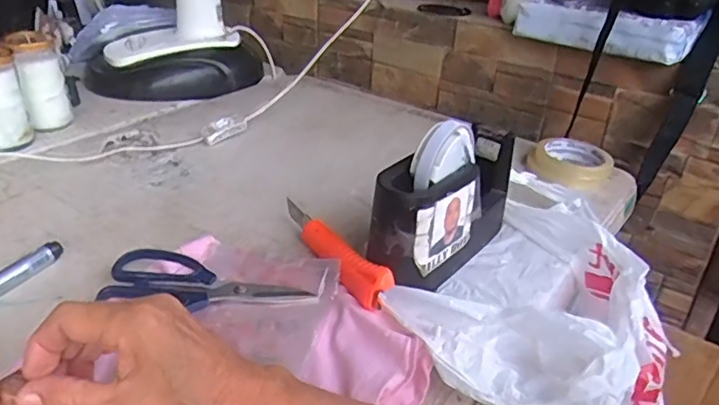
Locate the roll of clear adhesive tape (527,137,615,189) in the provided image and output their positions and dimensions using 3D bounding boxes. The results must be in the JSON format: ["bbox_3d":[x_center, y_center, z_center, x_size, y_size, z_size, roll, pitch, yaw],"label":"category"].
[{"bbox_3d":[0.255,-0.052,0.701,0.096,0.026,0.083,19,32,27],"label":"roll of clear adhesive tape"}]

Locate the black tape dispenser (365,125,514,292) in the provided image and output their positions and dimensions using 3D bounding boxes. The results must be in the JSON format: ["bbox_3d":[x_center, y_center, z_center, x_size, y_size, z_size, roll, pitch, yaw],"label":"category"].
[{"bbox_3d":[0.077,0.001,0.511,0.060,0.108,0.182,20,33,29],"label":"black tape dispenser"}]

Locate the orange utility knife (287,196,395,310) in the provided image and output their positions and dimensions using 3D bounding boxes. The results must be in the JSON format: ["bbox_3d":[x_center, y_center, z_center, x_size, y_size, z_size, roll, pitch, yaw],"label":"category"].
[{"bbox_3d":[-0.026,0.036,0.514,0.020,0.037,0.176,-14,33,-28],"label":"orange utility knife"}]

